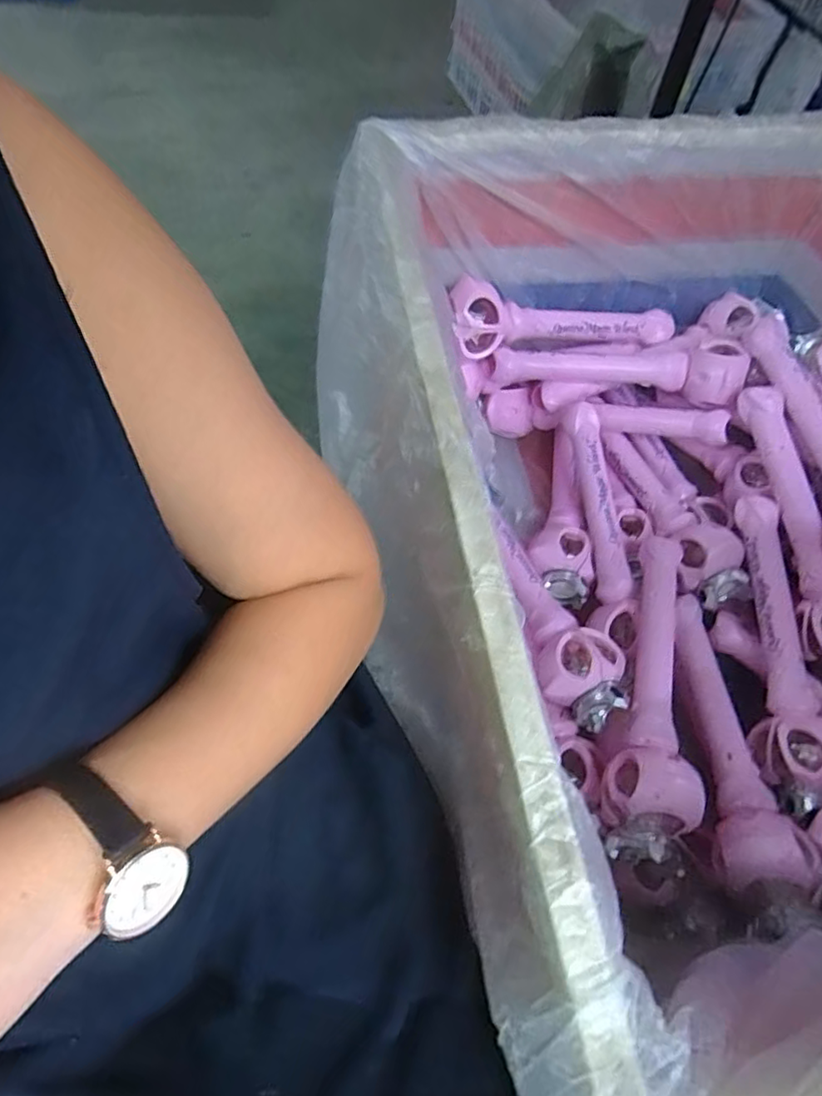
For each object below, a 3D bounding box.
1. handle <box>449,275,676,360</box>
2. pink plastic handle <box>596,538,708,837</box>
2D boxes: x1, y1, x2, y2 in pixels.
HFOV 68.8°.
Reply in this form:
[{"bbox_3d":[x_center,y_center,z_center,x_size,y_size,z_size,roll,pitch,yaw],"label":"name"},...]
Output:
[{"bbox_3d":[0.205,-0.298,0.806,0.337,0.076,0.058,-3,59,-20],"label":"handle"},{"bbox_3d":[0.253,0.125,0.638,0.077,0.077,0.328,13,61,3],"label":"pink plastic handle"}]

